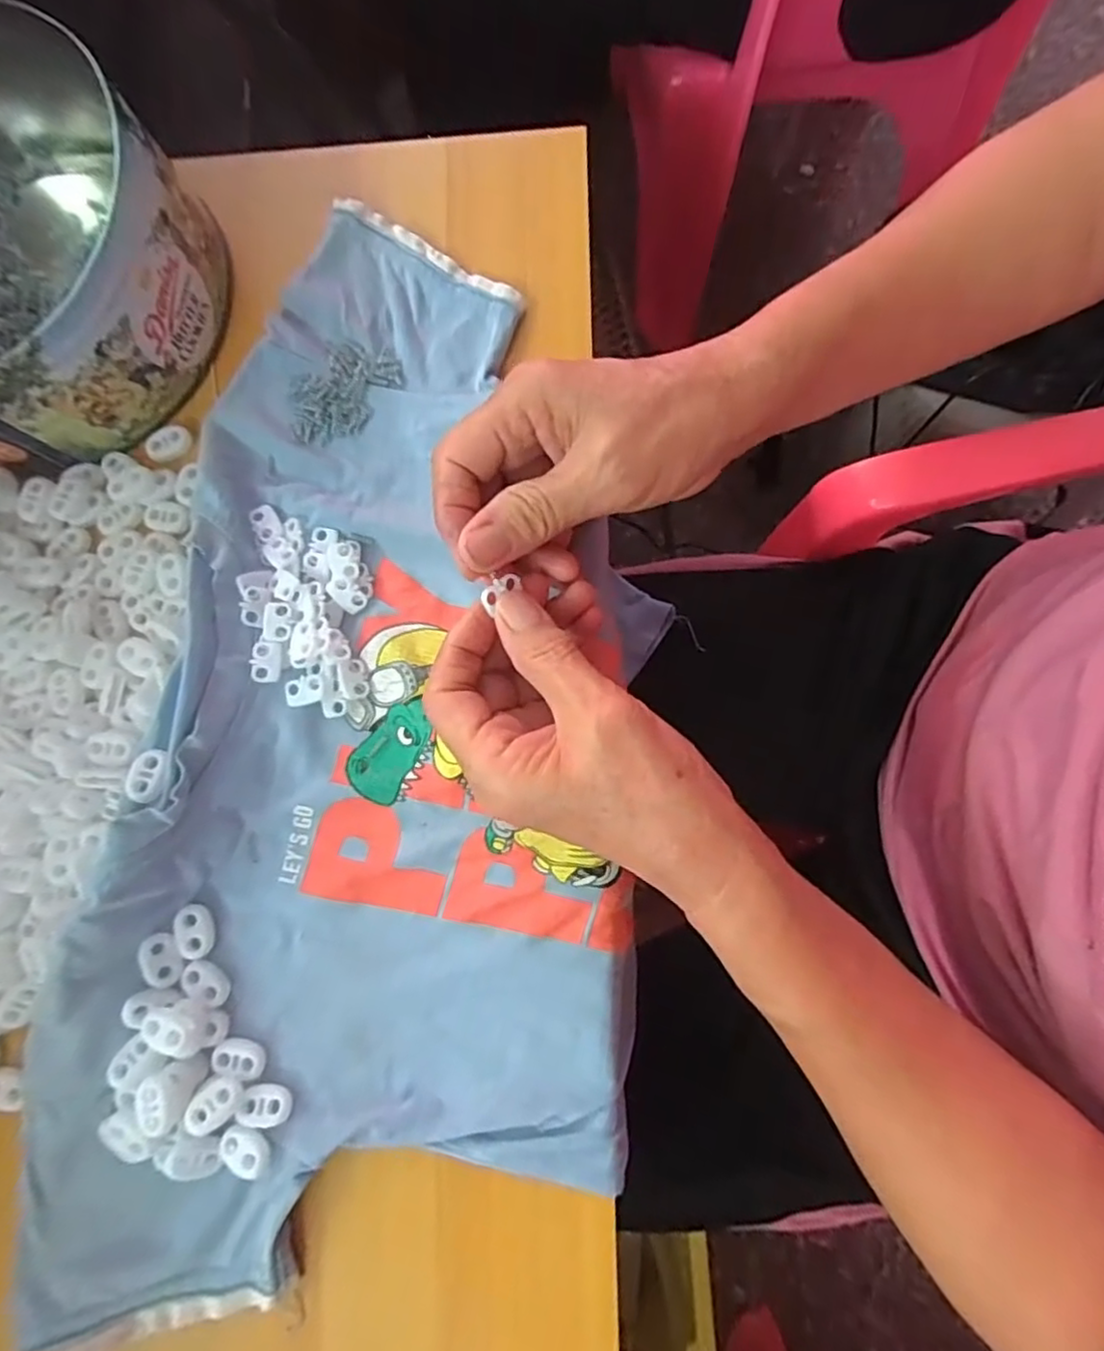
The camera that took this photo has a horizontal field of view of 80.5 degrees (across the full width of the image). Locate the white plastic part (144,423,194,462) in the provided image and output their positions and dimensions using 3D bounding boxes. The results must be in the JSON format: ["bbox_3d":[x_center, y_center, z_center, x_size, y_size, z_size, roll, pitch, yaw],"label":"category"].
[{"bbox_3d":[-0.191,-0.116,0.325,0.022,0.007,0.014,-21,79,-1],"label":"white plastic part"}]

